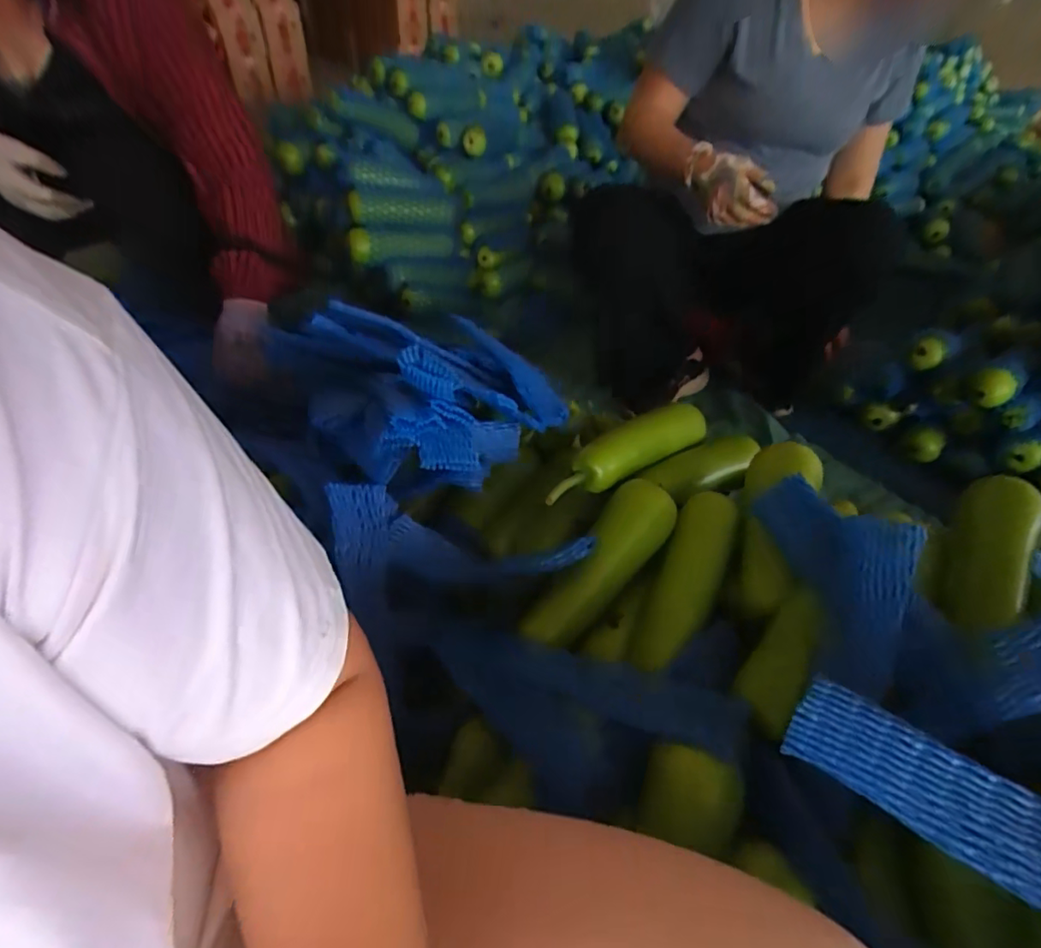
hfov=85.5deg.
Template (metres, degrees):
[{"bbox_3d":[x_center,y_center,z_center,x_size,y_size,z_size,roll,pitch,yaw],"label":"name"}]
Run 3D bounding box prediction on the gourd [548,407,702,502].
[{"bbox_3d":[0.135,-0.022,0.670,0.280,0.071,0.051,-31,55,-29],"label":"gourd"}]

